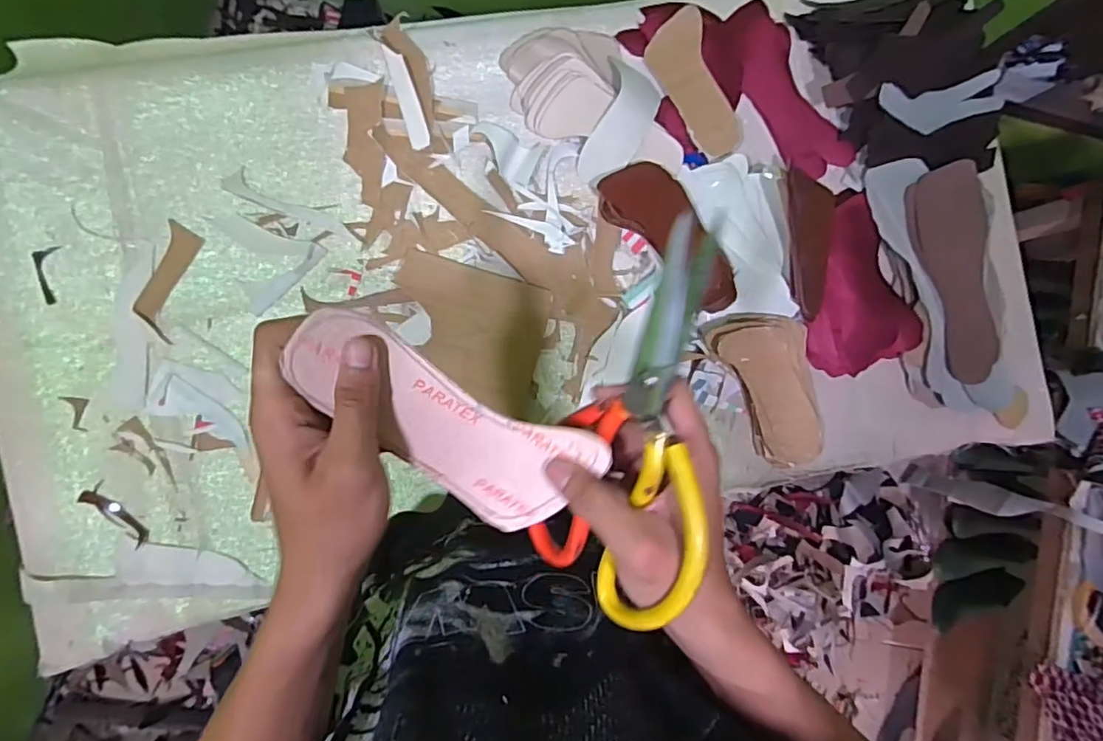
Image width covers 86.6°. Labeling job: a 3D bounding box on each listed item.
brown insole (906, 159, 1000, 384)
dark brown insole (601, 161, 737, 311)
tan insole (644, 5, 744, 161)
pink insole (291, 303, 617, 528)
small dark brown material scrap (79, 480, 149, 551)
[{"bbox_3d":[0.491,-0.117,0.703,0.095,0.014,0.253,-11,92,-3],"label":"brown insole"},{"bbox_3d":[0.144,-0.161,0.682,0.201,0.023,0.079,45,100,6],"label":"dark brown insole"},{"bbox_3d":[0.166,-0.330,0.689,0.069,0.007,0.167,-19,96,26],"label":"tan insole"},{"bbox_3d":[-0.054,0.026,0.297,0.157,0.028,0.066,35,84,-15],"label":"pink insole"},{"bbox_3d":[-0.463,0.155,0.622,0.027,0.005,0.082,-42,93,-7],"label":"small dark brown material scrap"}]

